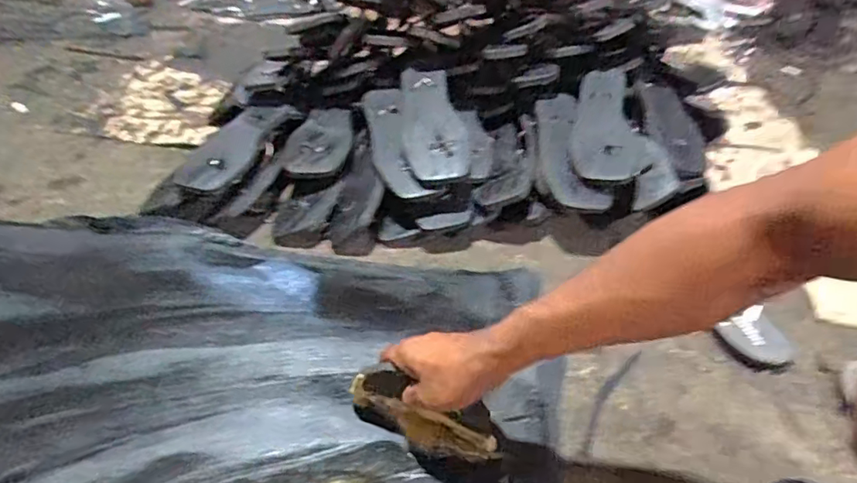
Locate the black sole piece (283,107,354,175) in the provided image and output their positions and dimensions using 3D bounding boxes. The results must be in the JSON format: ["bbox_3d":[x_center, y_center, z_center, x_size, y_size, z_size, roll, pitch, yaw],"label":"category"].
[{"bbox_3d":[-0.173,-0.157,0.878,0.095,0.037,0.171,5,38,0],"label":"black sole piece"}]

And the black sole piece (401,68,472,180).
[{"bbox_3d":[0.014,-0.177,0.826,0.104,0.031,0.224,0,56,-4],"label":"black sole piece"}]

